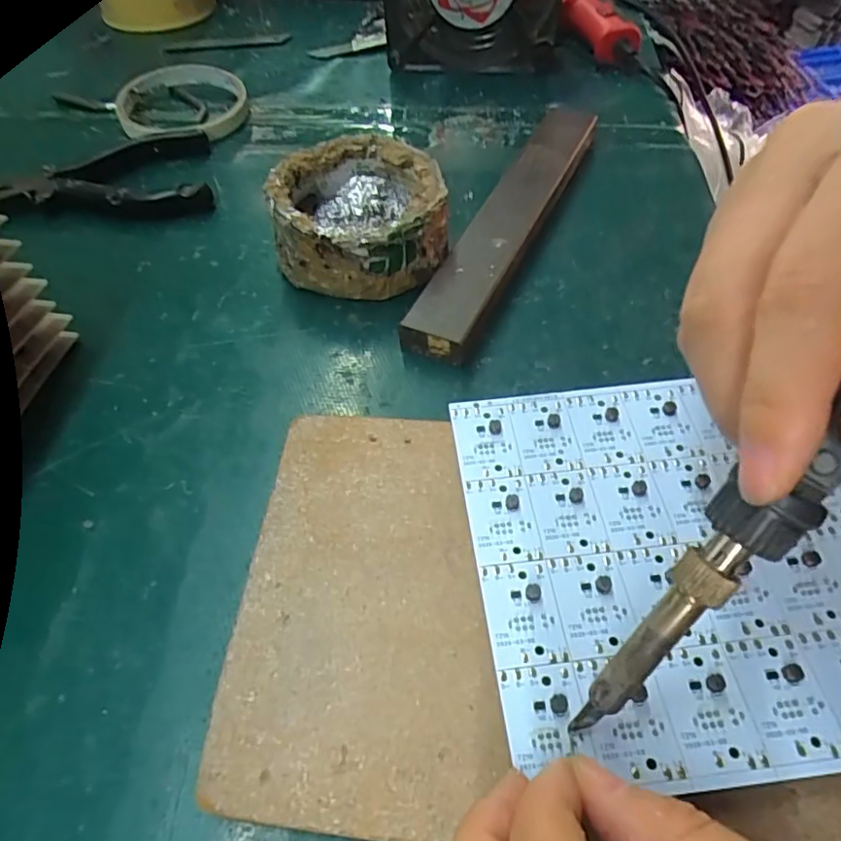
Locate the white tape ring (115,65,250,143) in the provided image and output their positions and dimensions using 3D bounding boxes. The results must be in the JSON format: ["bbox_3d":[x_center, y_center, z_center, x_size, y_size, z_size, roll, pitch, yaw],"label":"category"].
[{"bbox_3d":[-0.159,-0.212,0.394,0.083,0.015,0.095,-19,55,-13],"label":"white tape ring"}]

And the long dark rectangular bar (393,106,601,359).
[{"bbox_3d":[0.052,-0.113,0.311,0.033,0.018,0.221,21,56,16],"label":"long dark rectangular bar"}]

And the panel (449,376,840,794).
[{"bbox_3d":[0.101,0.036,0.182,0.166,0.005,0.123,-5,53,-3],"label":"panel"}]

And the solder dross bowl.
[{"bbox_3d":[-0.030,-0.100,0.288,0.080,0.041,0.080,0,53,1],"label":"solder dross bowl"}]

